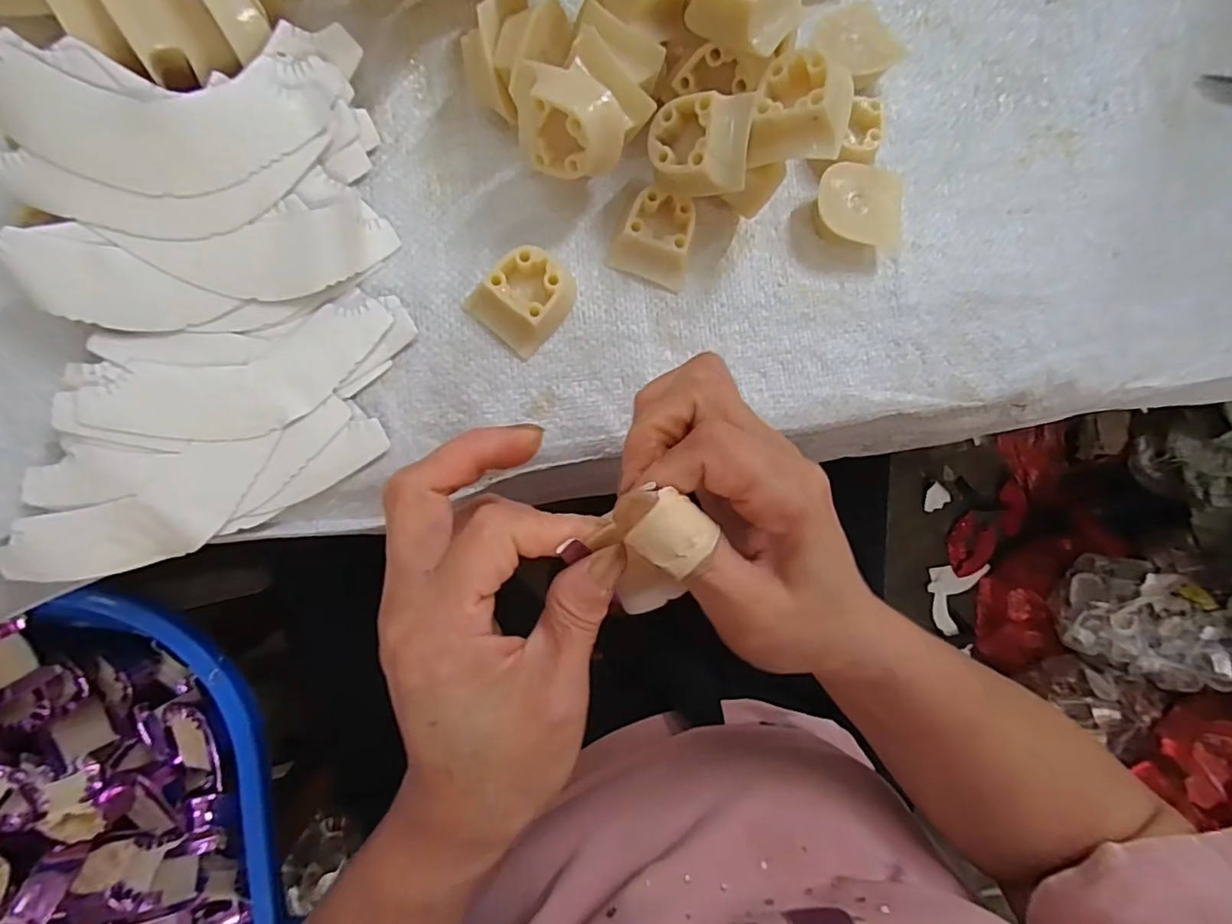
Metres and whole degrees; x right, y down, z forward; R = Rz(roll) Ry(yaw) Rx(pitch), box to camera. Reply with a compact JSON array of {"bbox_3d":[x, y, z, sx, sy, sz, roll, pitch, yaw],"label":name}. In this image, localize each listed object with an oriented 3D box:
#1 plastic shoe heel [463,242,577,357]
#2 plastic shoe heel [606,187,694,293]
[{"bbox_3d":[-0.040,-0.075,0.260,0.036,0.017,0.044,43,81,-4],"label":"plastic shoe heel"},{"bbox_3d":[0.020,-0.105,0.272,0.036,0.016,0.036,22,83,-7],"label":"plastic shoe heel"}]

